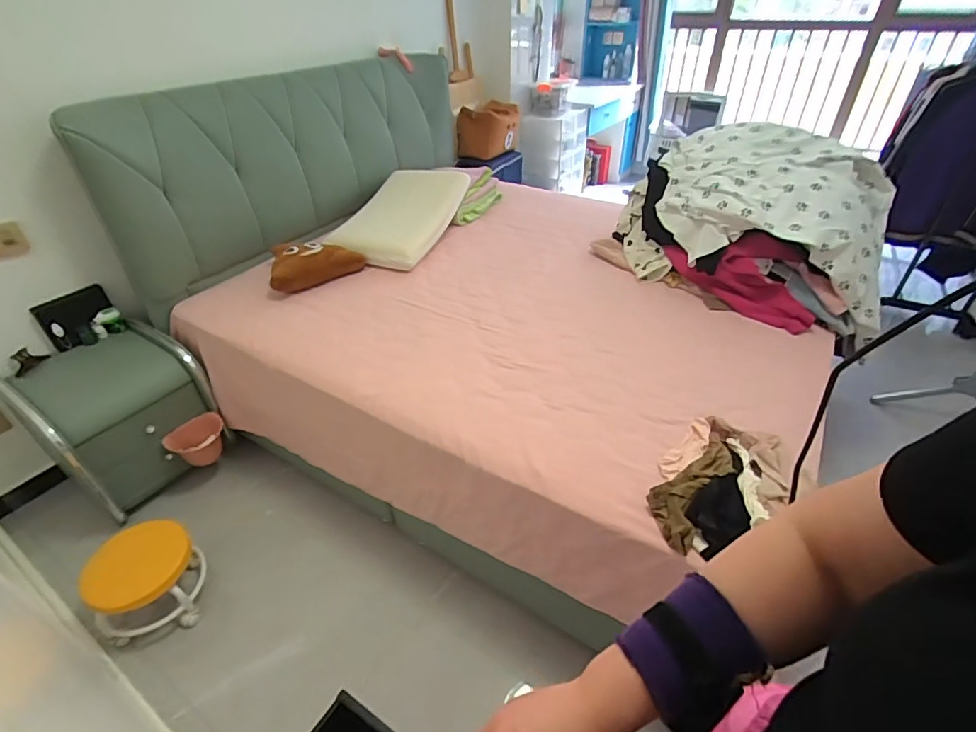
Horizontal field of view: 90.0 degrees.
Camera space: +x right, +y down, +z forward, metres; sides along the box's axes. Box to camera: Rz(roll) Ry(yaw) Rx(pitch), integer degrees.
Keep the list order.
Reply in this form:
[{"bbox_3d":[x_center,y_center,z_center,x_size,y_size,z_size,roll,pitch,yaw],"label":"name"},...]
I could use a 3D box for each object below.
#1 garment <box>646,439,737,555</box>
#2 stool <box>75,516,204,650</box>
[{"bbox_3d":[0.429,0.250,1.026,0.114,0.053,0.265,29,46,33],"label":"garment"},{"bbox_3d":[-0.960,0.608,1.371,0.255,0.241,0.229,-18,41,-21],"label":"stool"}]

